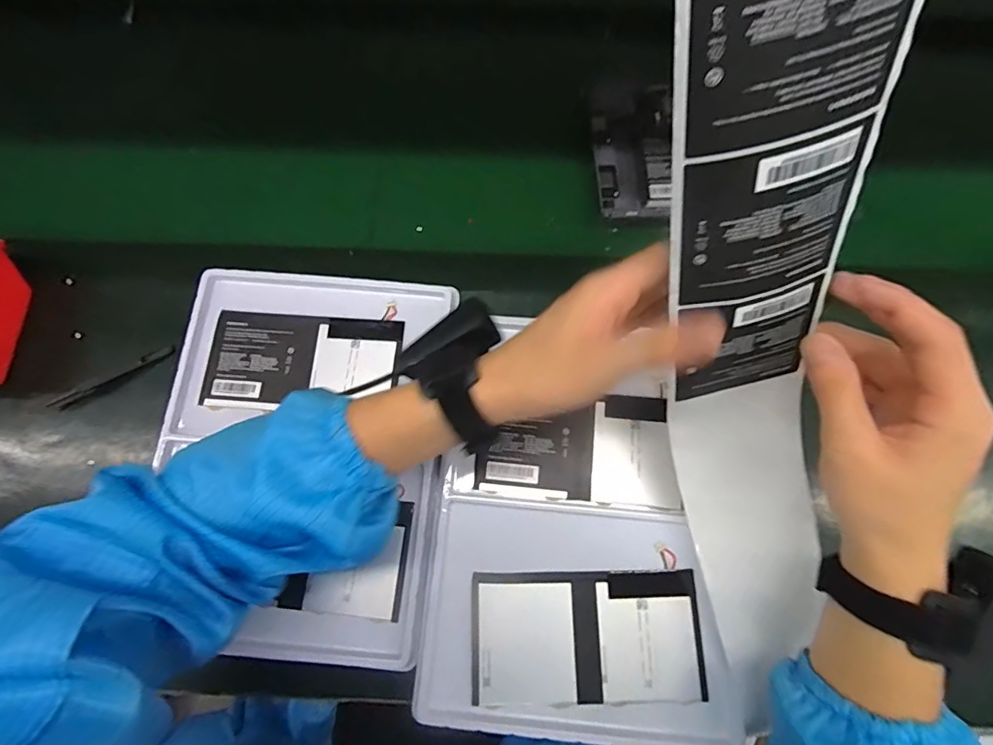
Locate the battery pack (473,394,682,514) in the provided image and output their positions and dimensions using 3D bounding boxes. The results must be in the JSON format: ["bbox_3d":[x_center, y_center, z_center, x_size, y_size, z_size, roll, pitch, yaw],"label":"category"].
[{"bbox_3d":[0.069,0.062,0.402,0.162,0.010,0.088,5,73,2],"label":"battery pack"}]

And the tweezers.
[{"bbox_3d":[-0.354,0.004,0.439,0.114,0.009,0.007,-29,75,-8],"label":"tweezers"}]

